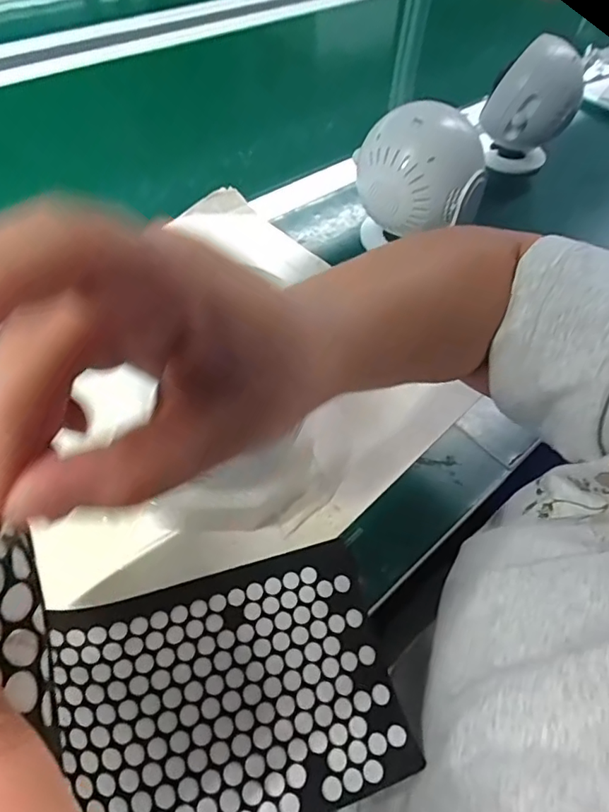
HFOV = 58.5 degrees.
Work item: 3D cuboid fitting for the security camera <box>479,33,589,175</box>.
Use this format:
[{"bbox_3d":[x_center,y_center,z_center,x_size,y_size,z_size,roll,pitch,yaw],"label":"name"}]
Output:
[{"bbox_3d":[0.265,-0.349,0.640,0.096,0.136,0.086,23,55,12],"label":"security camera"}]

